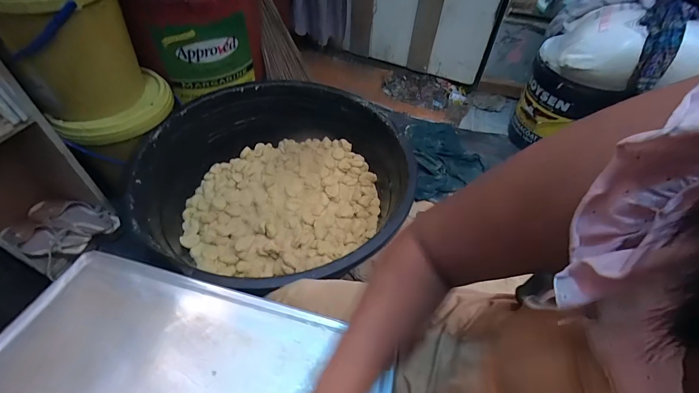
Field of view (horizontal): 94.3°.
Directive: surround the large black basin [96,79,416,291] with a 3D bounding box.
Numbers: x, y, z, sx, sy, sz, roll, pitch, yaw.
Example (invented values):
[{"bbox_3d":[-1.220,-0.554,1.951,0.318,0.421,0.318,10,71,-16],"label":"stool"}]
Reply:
[{"bbox_3d":[-0.195,-0.048,0.895,0.625,0.203,0.647,1,50,-1],"label":"large black basin"}]

